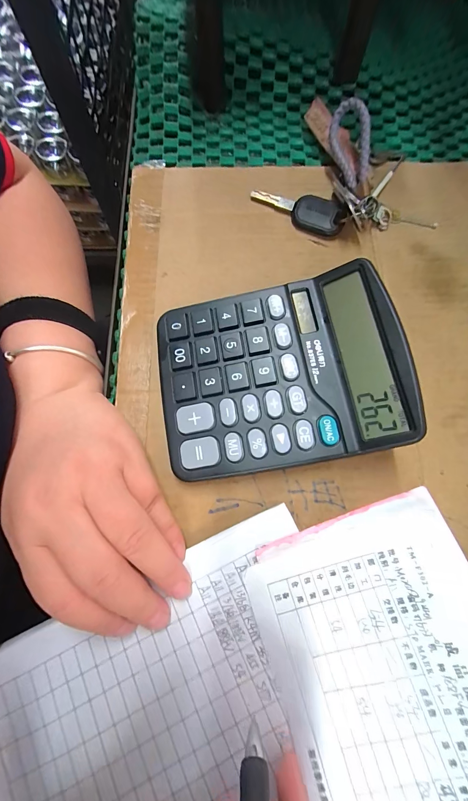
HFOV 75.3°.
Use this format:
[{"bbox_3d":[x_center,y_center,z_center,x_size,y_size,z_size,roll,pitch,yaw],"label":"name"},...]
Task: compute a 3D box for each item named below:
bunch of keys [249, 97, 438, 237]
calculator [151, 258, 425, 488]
[{"bbox_3d":[0.099,-0.183,0.240,0.141,0.039,0.115,33,76,7],"label":"bunch of keys"},{"bbox_3d":[0.026,-0.019,0.188,0.145,0.046,0.117,-8,75,-4],"label":"calculator"}]

